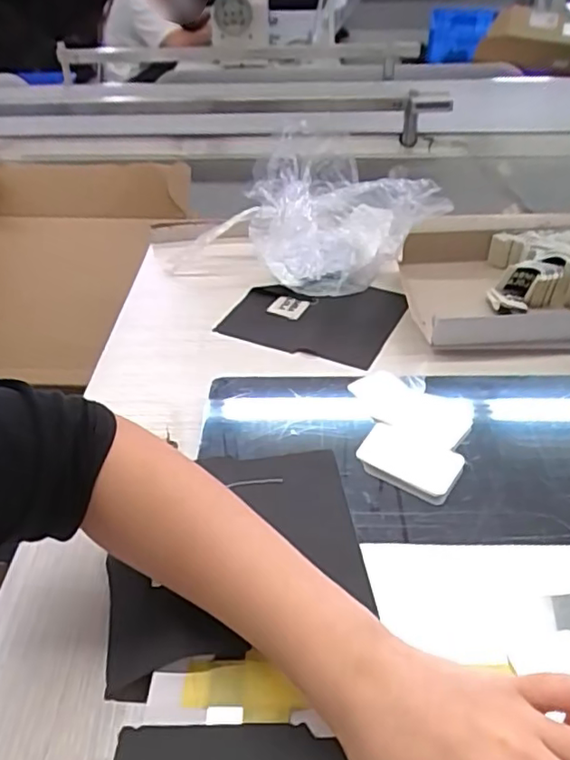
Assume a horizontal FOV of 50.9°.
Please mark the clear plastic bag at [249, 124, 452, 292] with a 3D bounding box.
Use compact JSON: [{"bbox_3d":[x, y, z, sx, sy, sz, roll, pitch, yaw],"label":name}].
[{"bbox_3d":[0.051,-0.164,0.661,0.158,0.106,0.222,-15,40,-10],"label":"clear plastic bag"}]

